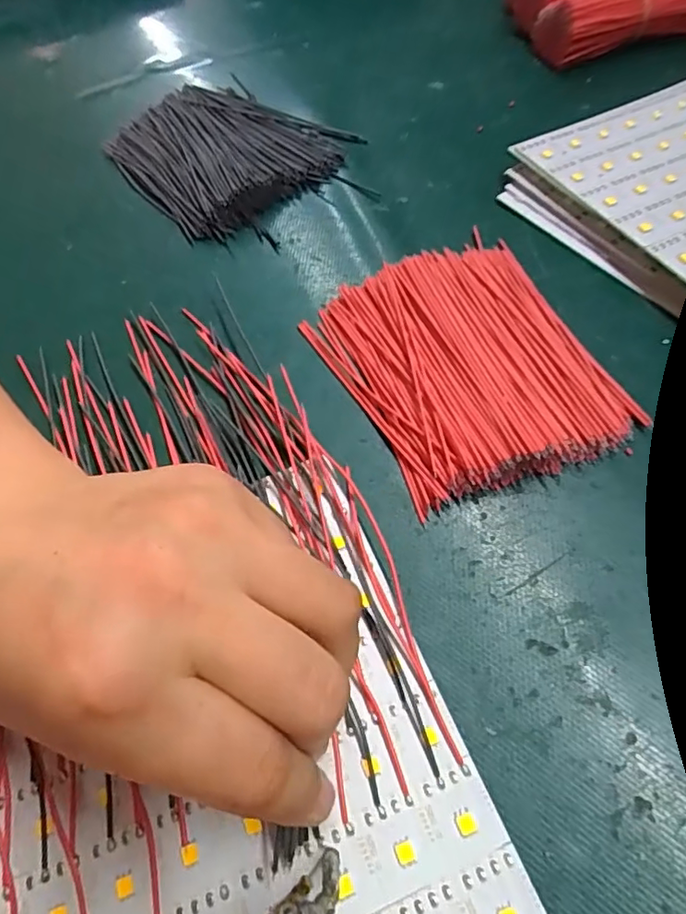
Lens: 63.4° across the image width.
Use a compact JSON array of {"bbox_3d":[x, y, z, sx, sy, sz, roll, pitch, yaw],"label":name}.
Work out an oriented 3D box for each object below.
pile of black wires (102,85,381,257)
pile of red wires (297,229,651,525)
[{"bbox_3d":[-0.063,-0.181,0.334,0.117,0.019,0.143,-37,63,-18],"label":"pile of black wires"},{"bbox_3d":[0.053,-0.042,0.240,0.104,0.016,0.120,-20,59,-9],"label":"pile of red wires"}]

